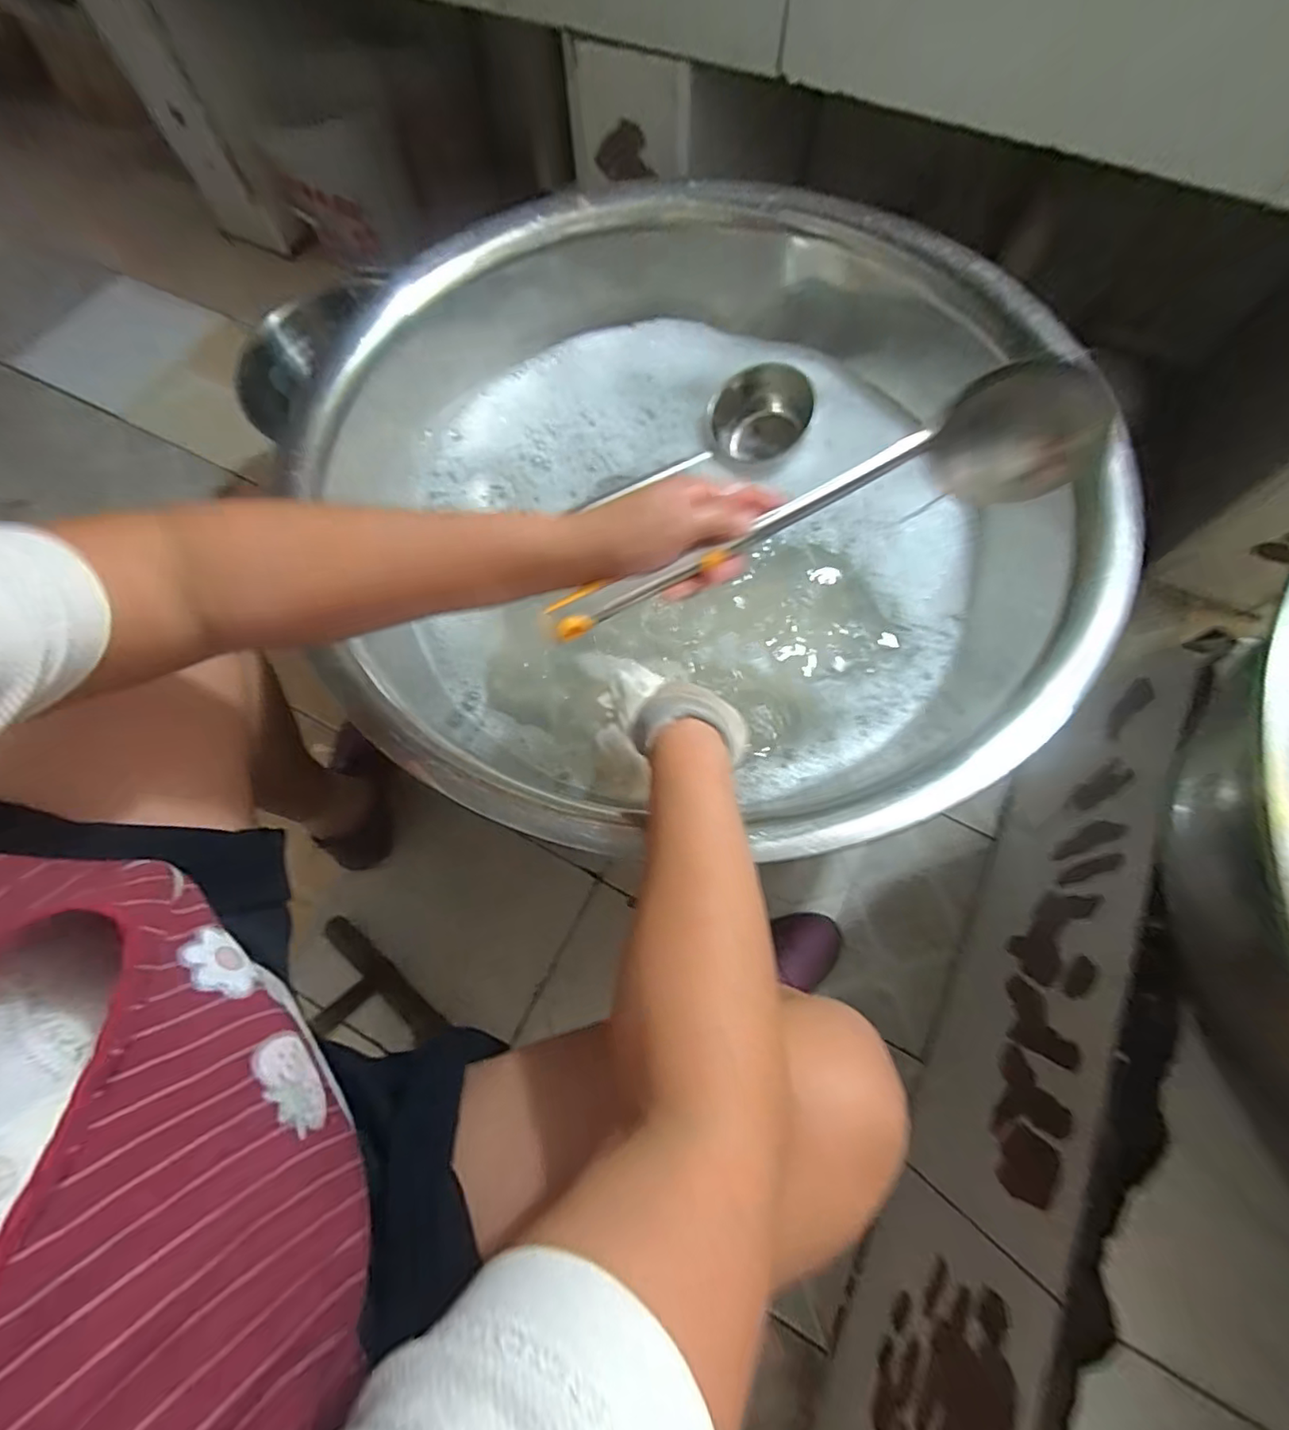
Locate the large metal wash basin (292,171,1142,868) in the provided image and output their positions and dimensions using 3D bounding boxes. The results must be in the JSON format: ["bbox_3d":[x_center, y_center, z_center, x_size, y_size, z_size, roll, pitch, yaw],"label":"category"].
[{"bbox_3d":[0.040,-0.218,0.582,0.654,0.158,0.712,0,71,1],"label":"large metal wash basin"}]

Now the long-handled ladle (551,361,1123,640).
[{"bbox_3d":[0.109,-0.130,0.365,0.351,0.091,0.058,-20,72,-2],"label":"long-handled ladle"}]

